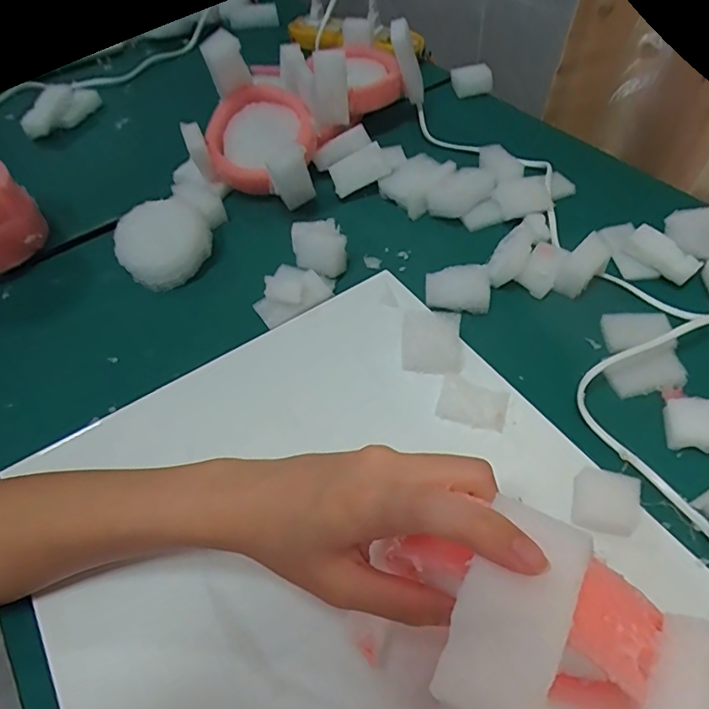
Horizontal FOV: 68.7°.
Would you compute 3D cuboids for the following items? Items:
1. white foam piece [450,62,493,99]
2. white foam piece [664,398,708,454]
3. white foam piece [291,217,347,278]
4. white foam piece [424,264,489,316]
[{"bbox_3d":[0.133,-0.312,0.587,0.041,0.024,0.026,-17,53,-8],"label":"white foam piece"},{"bbox_3d":[0.209,0.043,0.315,0.033,0.015,0.029,11,54,13],"label":"white foam piece"},{"bbox_3d":[-0.029,-0.089,0.424,0.040,0.021,0.057,-13,53,-6],"label":"white foam piece"},{"bbox_3d":[0.077,-0.050,0.386,0.046,0.016,0.035,1,52,5],"label":"white foam piece"}]

